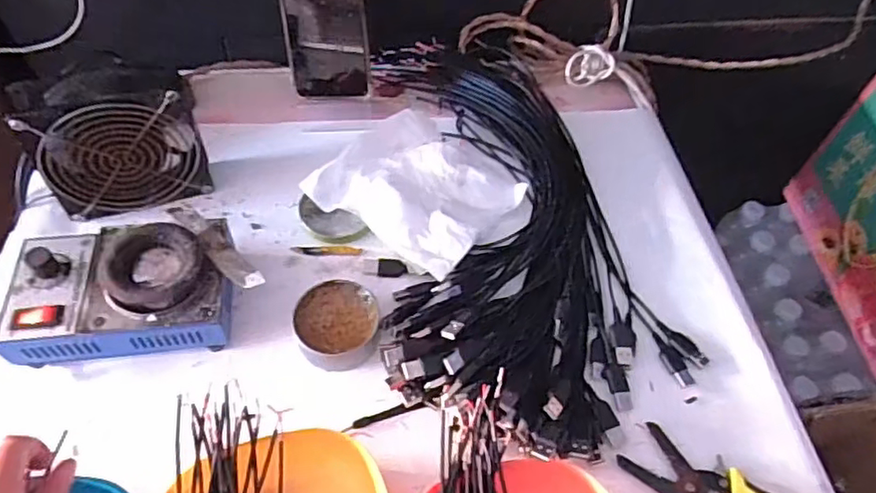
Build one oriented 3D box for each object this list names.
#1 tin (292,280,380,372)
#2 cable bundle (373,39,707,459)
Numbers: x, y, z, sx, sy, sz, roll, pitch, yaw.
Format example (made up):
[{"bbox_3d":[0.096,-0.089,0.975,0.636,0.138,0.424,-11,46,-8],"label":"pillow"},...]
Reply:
[{"bbox_3d":[-0.076,0.058,0.460,0.061,0.024,0.063,-3,56,-6],"label":"tin"},{"bbox_3d":[0.042,-0.040,0.527,0.226,0.030,0.438,-12,58,-12],"label":"cable bundle"}]

